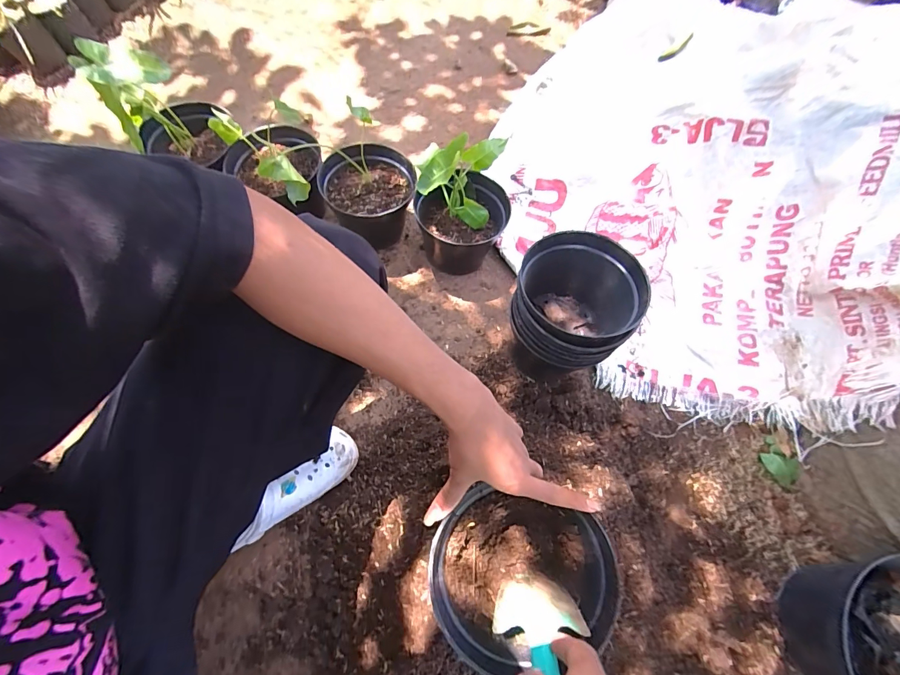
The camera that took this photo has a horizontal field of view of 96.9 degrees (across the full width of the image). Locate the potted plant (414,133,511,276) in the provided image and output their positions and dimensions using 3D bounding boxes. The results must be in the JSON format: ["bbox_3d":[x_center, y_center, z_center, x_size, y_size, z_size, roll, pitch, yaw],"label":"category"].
[{"bbox_3d":[0.027,-0.240,0.744,0.161,0.219,0.160,-24,69,-14],"label":"potted plant"}]

